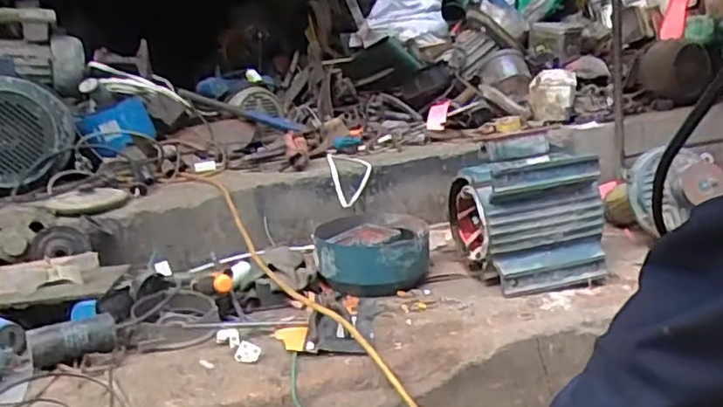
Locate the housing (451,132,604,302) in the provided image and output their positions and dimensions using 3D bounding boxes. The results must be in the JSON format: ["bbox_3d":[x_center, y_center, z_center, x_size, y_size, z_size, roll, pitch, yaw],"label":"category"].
[{"bbox_3d":[0.270,0.015,1.039,0.199,0.228,0.174,-9,10,-13],"label":"housing"}]

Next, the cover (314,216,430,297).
[{"bbox_3d":[0.021,0.093,1.086,0.187,0.093,0.198,-5,10,7],"label":"cover"}]

